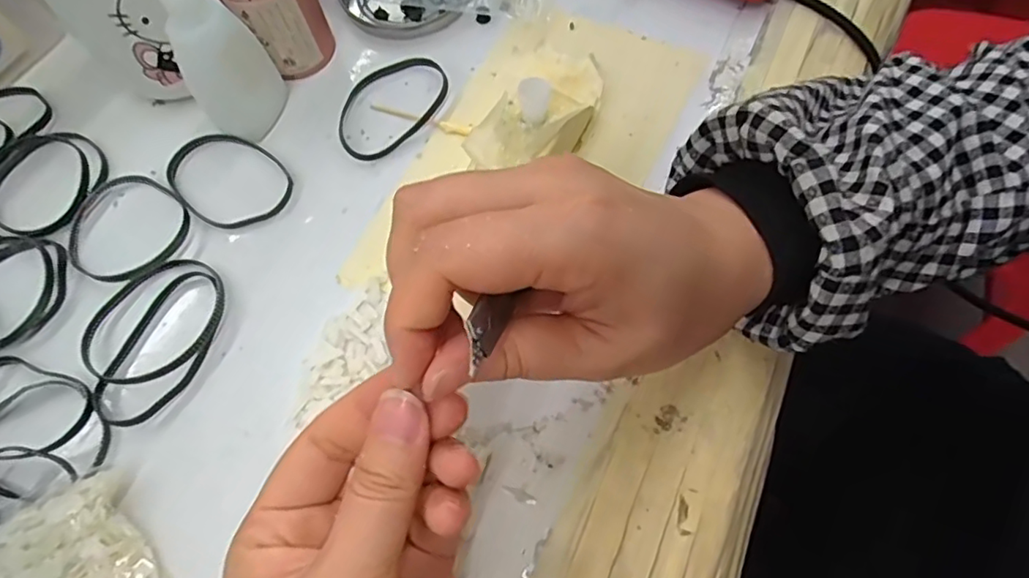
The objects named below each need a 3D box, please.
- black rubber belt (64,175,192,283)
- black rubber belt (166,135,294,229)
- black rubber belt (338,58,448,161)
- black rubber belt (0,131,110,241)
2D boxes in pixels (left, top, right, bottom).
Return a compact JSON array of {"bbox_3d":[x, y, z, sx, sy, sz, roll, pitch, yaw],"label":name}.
[{"bbox_3d":[-0.191,-0.030,0.284,0.062,0.004,0.055,27,69,12],"label":"black rubber belt"},{"bbox_3d":[-0.147,-0.057,0.296,0.069,0.004,0.048,35,71,14],"label":"black rubber belt"},{"bbox_3d":[-0.068,-0.101,0.310,0.049,0.008,0.071,40,72,16],"label":"black rubber belt"},{"bbox_3d":[-0.245,-0.055,0.297,0.064,0.006,0.064,26,69,11],"label":"black rubber belt"}]

